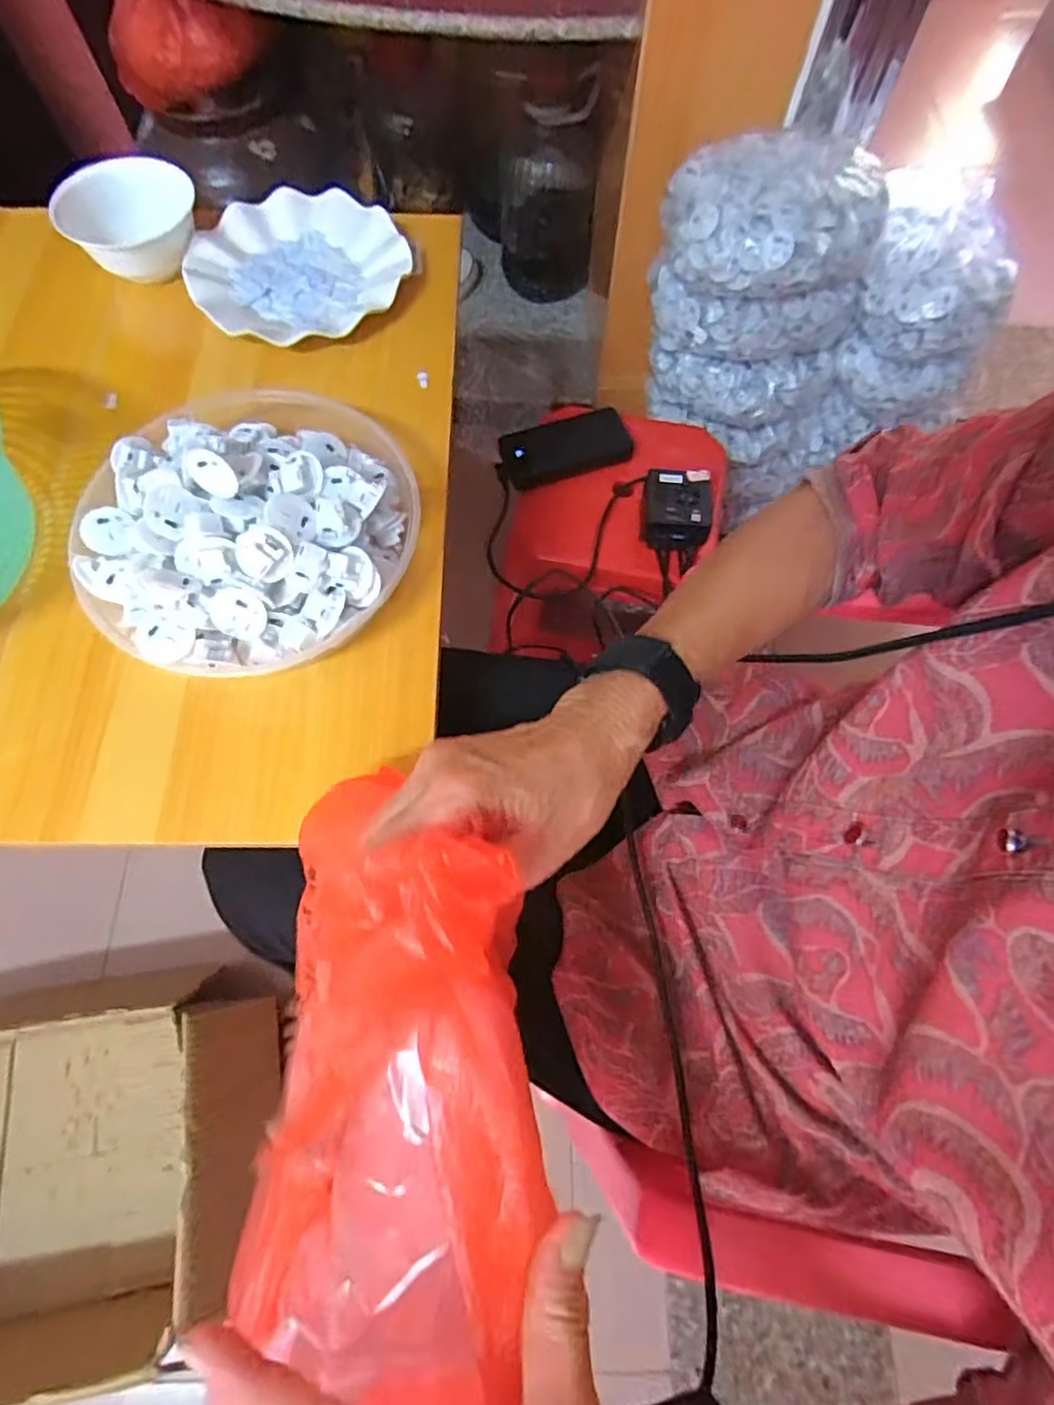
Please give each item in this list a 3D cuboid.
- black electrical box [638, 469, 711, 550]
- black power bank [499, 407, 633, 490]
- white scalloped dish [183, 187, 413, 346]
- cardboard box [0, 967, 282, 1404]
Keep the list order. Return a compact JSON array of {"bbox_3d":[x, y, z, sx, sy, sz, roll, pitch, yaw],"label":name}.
[{"bbox_3d":[0.172,-0.225,0.734,0.076,0.054,0.086,5,69,1],"label":"black electrical box"},{"bbox_3d":[0.047,-0.315,0.786,0.164,0.039,0.070,-14,70,-6],"label":"black power bank"},{"bbox_3d":[-0.199,-0.382,0.560,0.181,0.023,0.176,0,69,-1],"label":"white scalloped dish"},{"bbox_3d":[-0.522,0.498,0.666,0.490,0.219,0.319,-5,69,-3],"label":"cardboard box"}]

